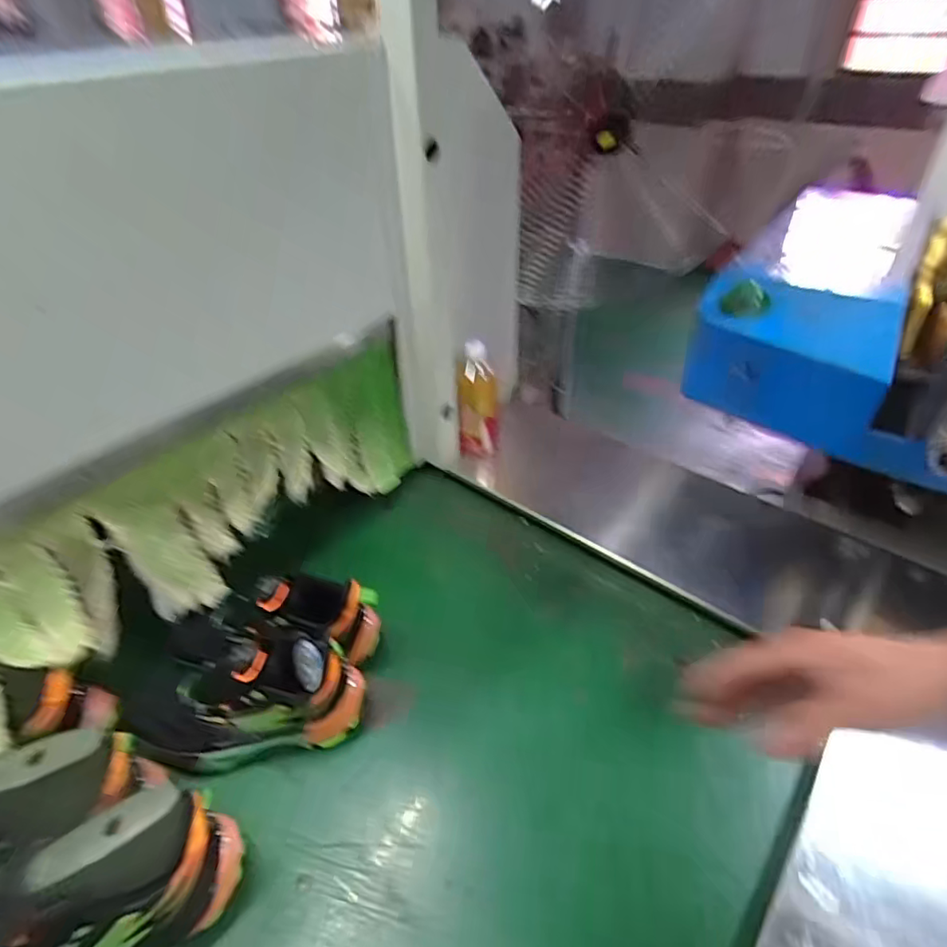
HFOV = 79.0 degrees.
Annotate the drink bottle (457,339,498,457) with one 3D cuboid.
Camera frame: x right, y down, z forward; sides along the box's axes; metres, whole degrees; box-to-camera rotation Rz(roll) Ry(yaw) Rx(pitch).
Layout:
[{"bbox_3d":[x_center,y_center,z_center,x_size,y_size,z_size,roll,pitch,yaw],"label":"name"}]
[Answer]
[{"bbox_3d":[0.007,-0.116,0.906,0.068,0.170,0.050,-1,40,0],"label":"drink bottle"}]

